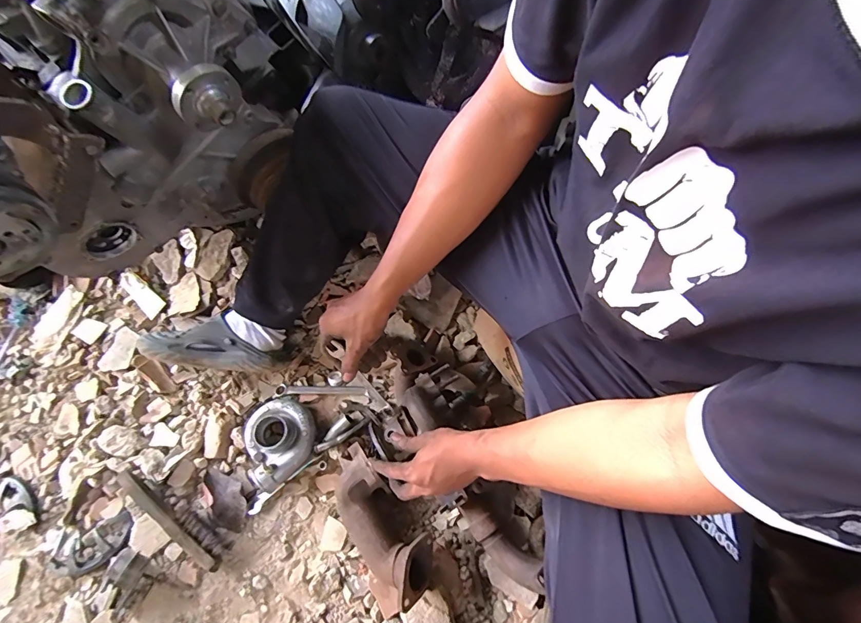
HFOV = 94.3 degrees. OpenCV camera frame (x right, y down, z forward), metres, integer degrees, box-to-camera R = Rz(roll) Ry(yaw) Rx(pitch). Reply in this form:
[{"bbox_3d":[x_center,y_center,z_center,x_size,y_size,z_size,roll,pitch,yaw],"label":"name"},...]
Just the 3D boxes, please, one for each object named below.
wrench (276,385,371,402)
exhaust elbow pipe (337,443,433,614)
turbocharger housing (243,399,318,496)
[{"bbox_3d":[-0.212,0.157,0.788,0.191,0.015,0.026,3,70,2],"label":"wrench"},{"bbox_3d":[-0.084,0.341,0.654,0.092,0.089,0.239,-33,72,-11],"label":"exhaust elbow pipe"},{"bbox_3d":[-0.286,0.234,0.741,0.141,0.056,0.136,-43,75,-14],"label":"turbocharger housing"}]

